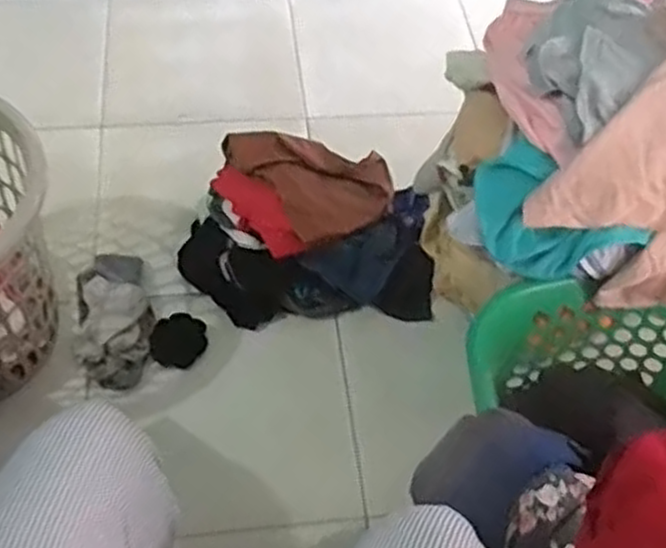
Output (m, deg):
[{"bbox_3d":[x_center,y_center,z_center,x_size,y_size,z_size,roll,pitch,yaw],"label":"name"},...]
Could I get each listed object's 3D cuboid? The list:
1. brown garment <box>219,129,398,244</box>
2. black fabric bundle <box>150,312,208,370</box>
[{"bbox_3d":[-0.031,-0.135,1.195,0.262,0.124,0.126,-1,56,-5],"label":"brown garment"},{"bbox_3d":[-0.243,0.104,1.210,0.080,0.017,0.091,29,58,14],"label":"black fabric bundle"}]

